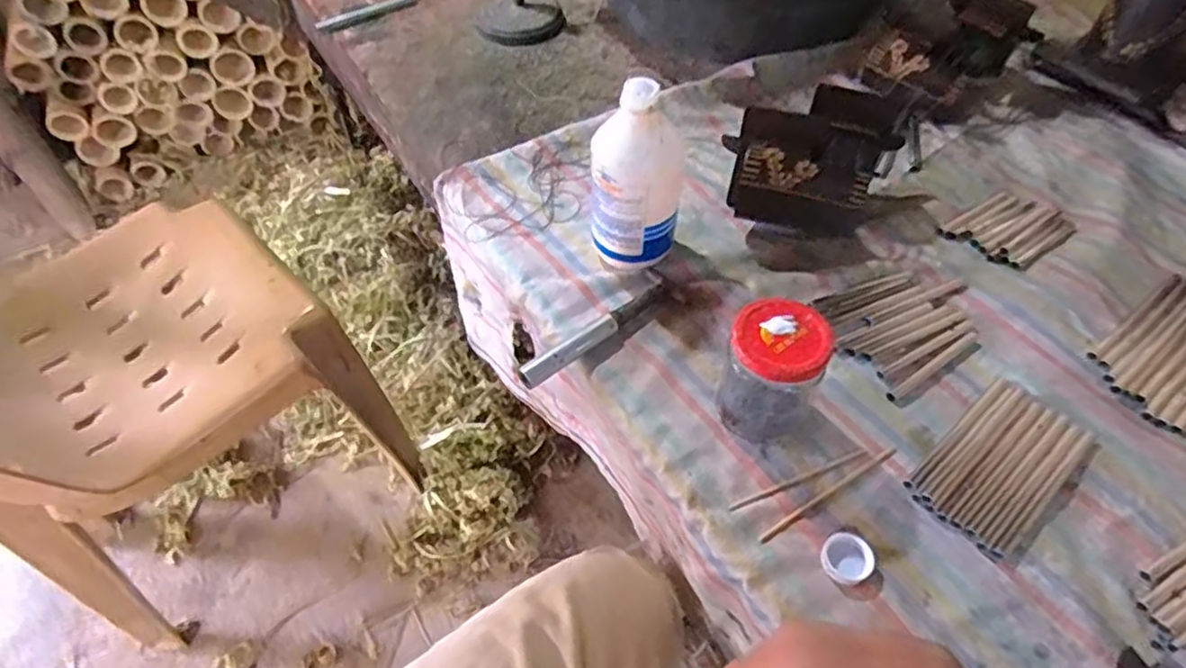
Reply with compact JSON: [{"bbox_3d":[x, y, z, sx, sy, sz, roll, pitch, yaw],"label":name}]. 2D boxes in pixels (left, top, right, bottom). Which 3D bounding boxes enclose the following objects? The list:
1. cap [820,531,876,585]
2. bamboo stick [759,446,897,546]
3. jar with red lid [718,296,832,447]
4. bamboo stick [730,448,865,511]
[{"bbox_3d":[0.164,0.145,0.451,0.031,0.010,0.031,0,50,0],"label":"cap"},{"bbox_3d":[0.164,0.110,0.486,0.125,0.006,0.007,-26,55,-20],"label":"bamboo stick"},{"bbox_3d":[0.126,0.028,0.492,0.063,0.094,0.060,0,50,0],"label":"jar with red lid"},{"bbox_3d":[0.145,0.102,0.492,0.111,0.004,0.005,-19,53,-15],"label":"bamboo stick"}]

